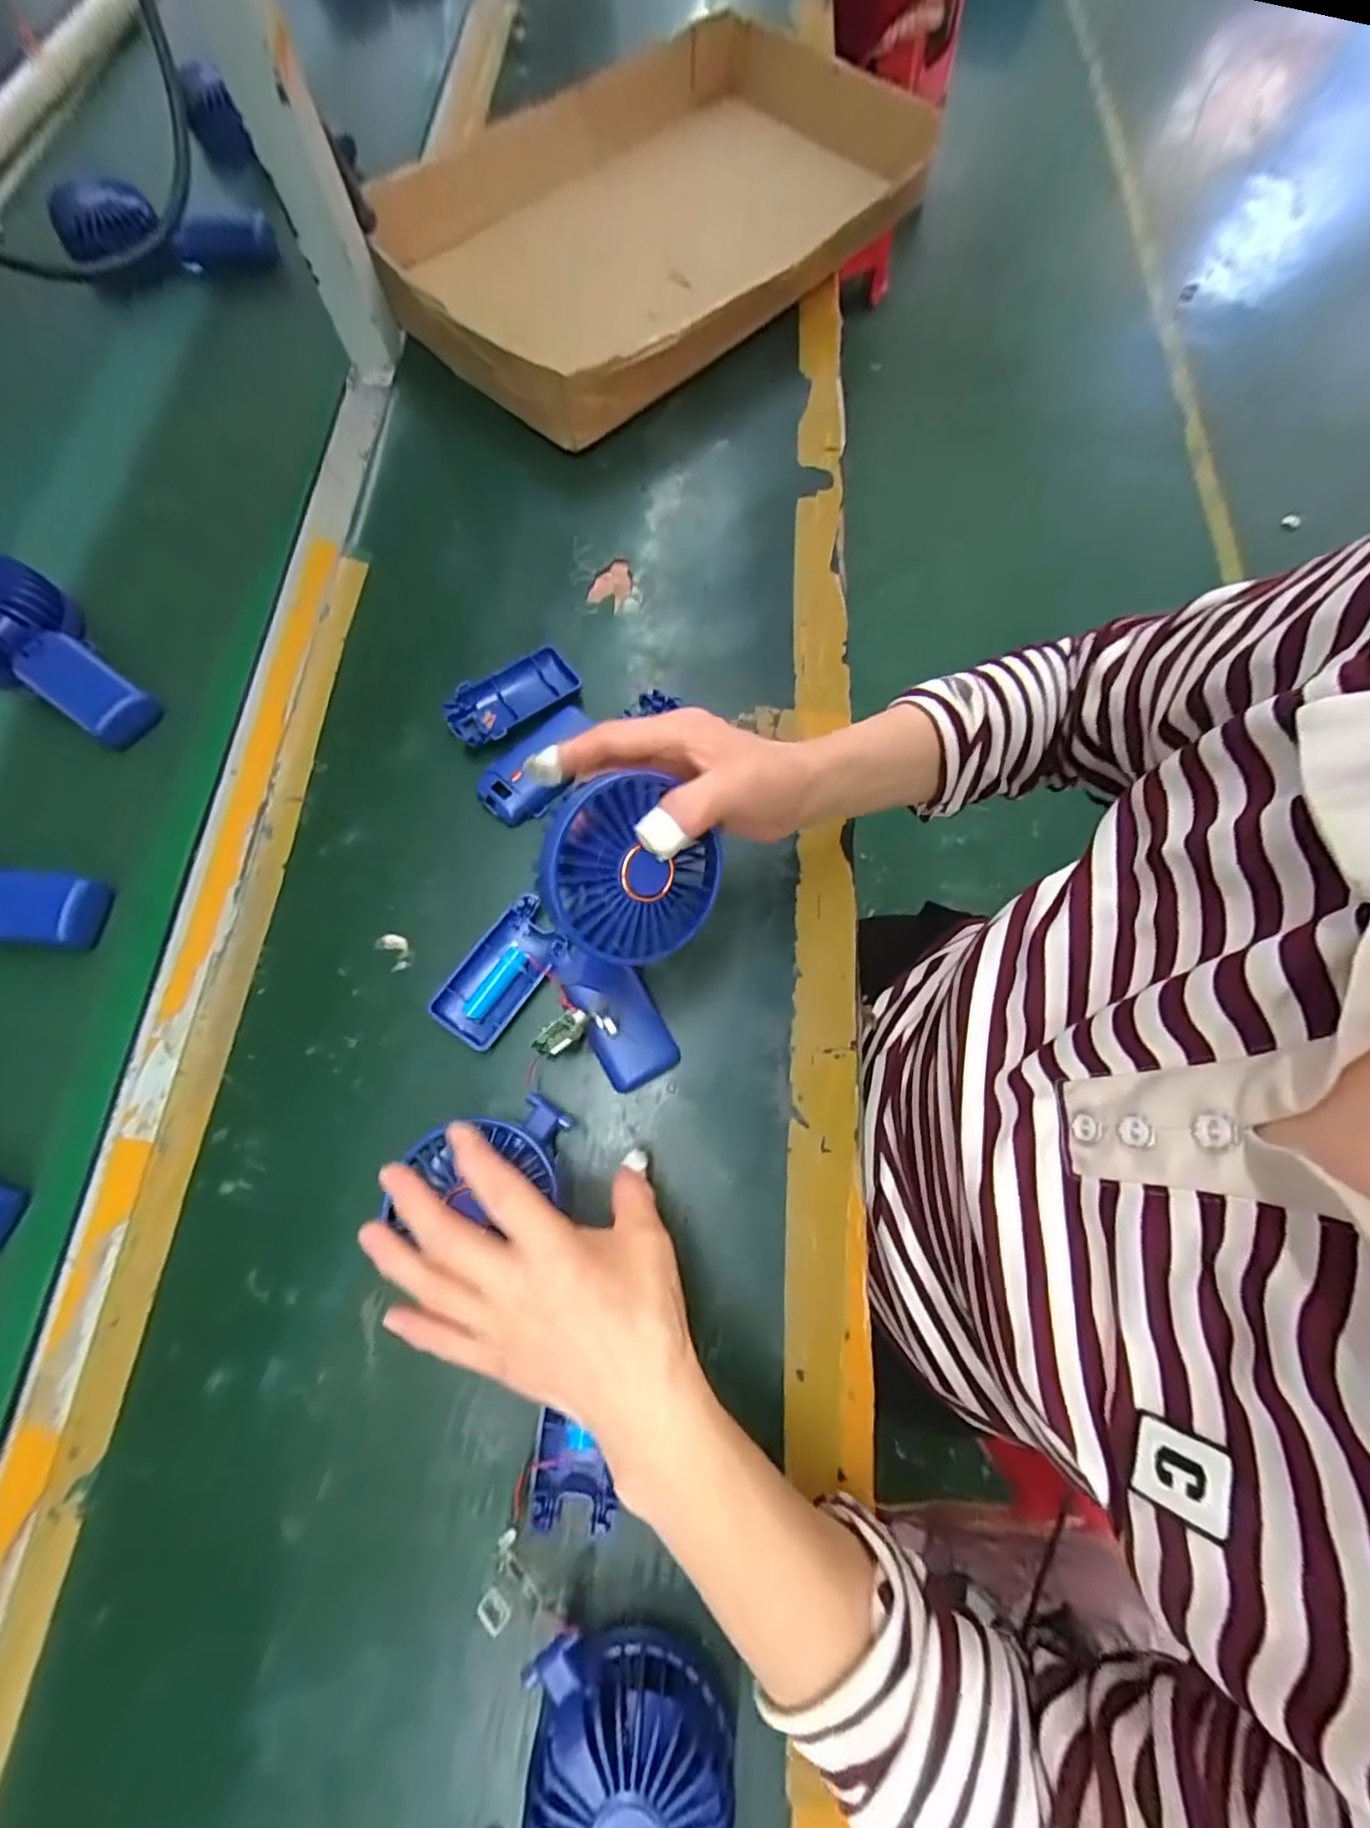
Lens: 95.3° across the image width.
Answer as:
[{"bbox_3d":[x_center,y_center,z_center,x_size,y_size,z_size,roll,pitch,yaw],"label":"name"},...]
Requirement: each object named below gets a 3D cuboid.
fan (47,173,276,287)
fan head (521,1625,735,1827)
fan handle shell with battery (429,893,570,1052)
[{"bbox_3d":[-0.489,-0.653,0.599,0.183,0.079,0.064,3,72,1],"label":"fan"},{"bbox_3d":[-0.025,0.362,0.260,0.088,0.047,0.083,12,73,4],"label":"fan head"},{"bbox_3d":[-0.109,0.036,0.379,0.045,0.021,0.088,36,76,11],"label":"fan handle shell with battery"}]

